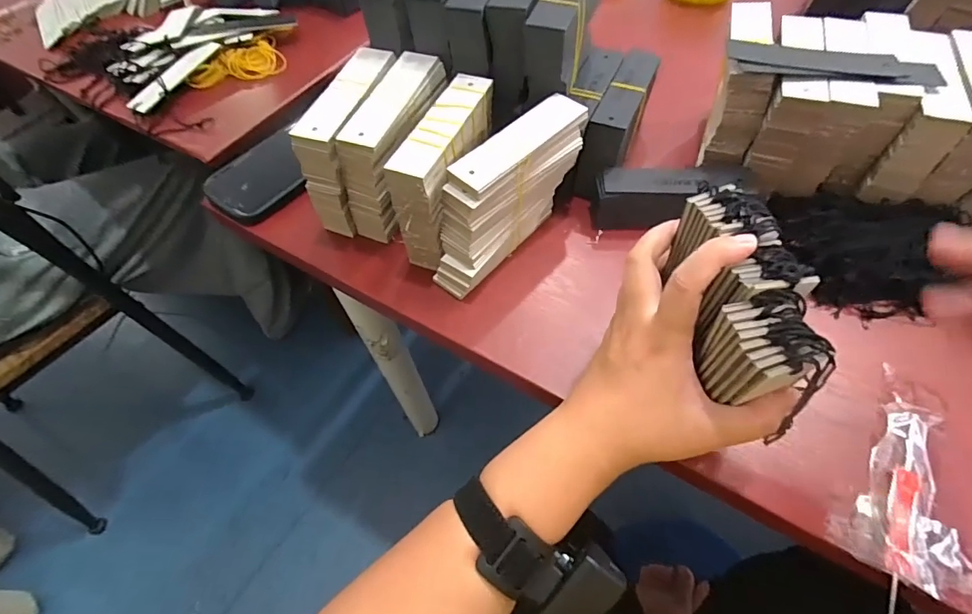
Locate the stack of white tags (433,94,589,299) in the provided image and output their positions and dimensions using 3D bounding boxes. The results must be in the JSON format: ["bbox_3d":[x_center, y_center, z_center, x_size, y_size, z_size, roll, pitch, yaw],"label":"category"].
[{"bbox_3d":[0.019,-0.090,0.391,0.041,0.100,0.158,34,64,23],"label":"stack of white tags"}]

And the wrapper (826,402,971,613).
[{"bbox_3d":[0.264,0.111,0.294,0.071,0.005,0.117,26,62,20],"label":"wrapper"}]

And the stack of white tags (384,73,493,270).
[{"bbox_3d":[-0.029,-0.108,0.398,0.040,0.108,0.137,16,59,14],"label":"stack of white tags"}]

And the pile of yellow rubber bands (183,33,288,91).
[{"bbox_3d":[-0.301,-0.294,0.580,0.056,0.028,0.114,37,66,25],"label":"pile of yellow rubber bands"}]

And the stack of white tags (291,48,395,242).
[{"bbox_3d":[-0.116,-0.148,0.429,0.047,0.112,0.135,12,58,12],"label":"stack of white tags"}]

